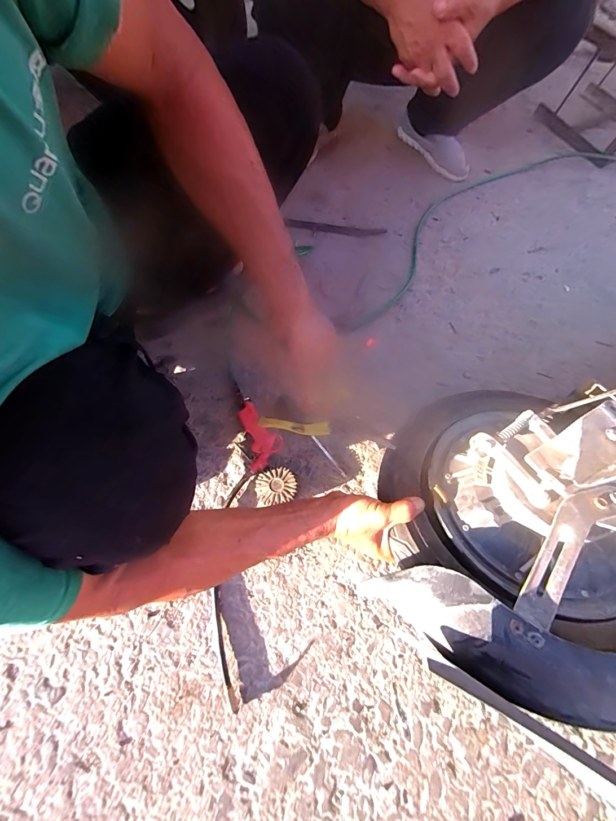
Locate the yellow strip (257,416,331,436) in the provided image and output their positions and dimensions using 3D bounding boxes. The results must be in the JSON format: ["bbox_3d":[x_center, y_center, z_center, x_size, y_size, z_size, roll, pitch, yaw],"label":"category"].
[{"bbox_3d":[-0.020,0.021,0.429,0.104,0.012,0.017,6,67,25],"label":"yellow strip"}]

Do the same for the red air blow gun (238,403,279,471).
[{"bbox_3d":[-0.087,0.043,0.600,0.065,0.021,0.126,-15,72,-10],"label":"red air blow gun"}]

